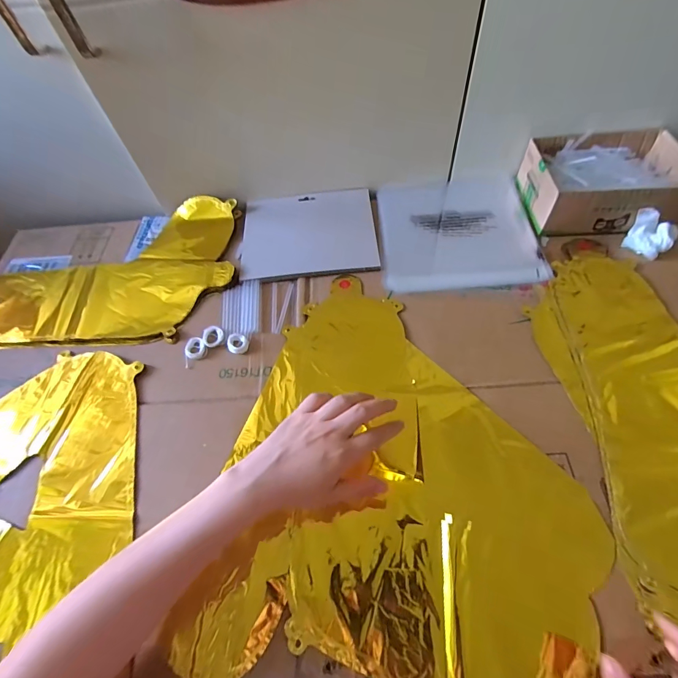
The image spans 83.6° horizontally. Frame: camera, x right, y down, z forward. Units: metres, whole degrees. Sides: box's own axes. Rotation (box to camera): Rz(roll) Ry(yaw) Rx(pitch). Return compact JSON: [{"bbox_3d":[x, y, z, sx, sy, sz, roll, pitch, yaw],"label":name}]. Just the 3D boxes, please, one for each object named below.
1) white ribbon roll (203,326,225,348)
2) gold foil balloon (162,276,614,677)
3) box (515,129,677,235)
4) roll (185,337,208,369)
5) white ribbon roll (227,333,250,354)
[{"bbox_3d":[-0.157,-0.004,0.473,0.025,0.006,0.028,-14,59,-3],"label":"white ribbon roll"},{"bbox_3d":[0.064,0.147,0.381,0.346,0.029,0.420,14,60,13],"label":"gold foil balloon"},{"bbox_3d":[0.367,-0.218,0.530,0.190,0.065,0.151,-5,59,2],"label":"box"},{"bbox_3d":[-0.175,0.015,0.465,0.027,0.006,0.037,-13,59,-2],"label":"roll"},{"bbox_3d":[-0.124,0.006,0.467,0.027,0.005,0.026,-2,59,4],"label":"white ribbon roll"}]

